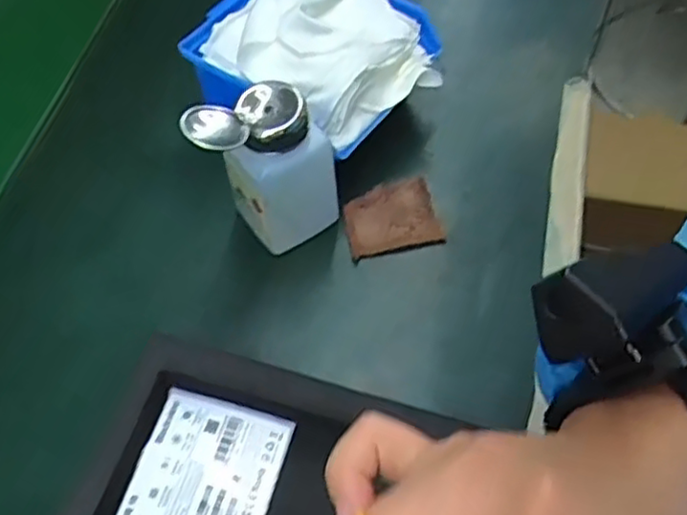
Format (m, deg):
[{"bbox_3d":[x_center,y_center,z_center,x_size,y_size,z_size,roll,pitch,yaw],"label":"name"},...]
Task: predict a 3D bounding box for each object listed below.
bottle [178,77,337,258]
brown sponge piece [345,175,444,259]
[{"bbox_3d":[-0.042,-0.050,0.399,0.069,0.102,0.047,-26,59,-12],"label":"bottle"},{"bbox_3d":[0.031,-0.025,0.445,0.058,0.011,0.046,-12,57,-3],"label":"brown sponge piece"}]

